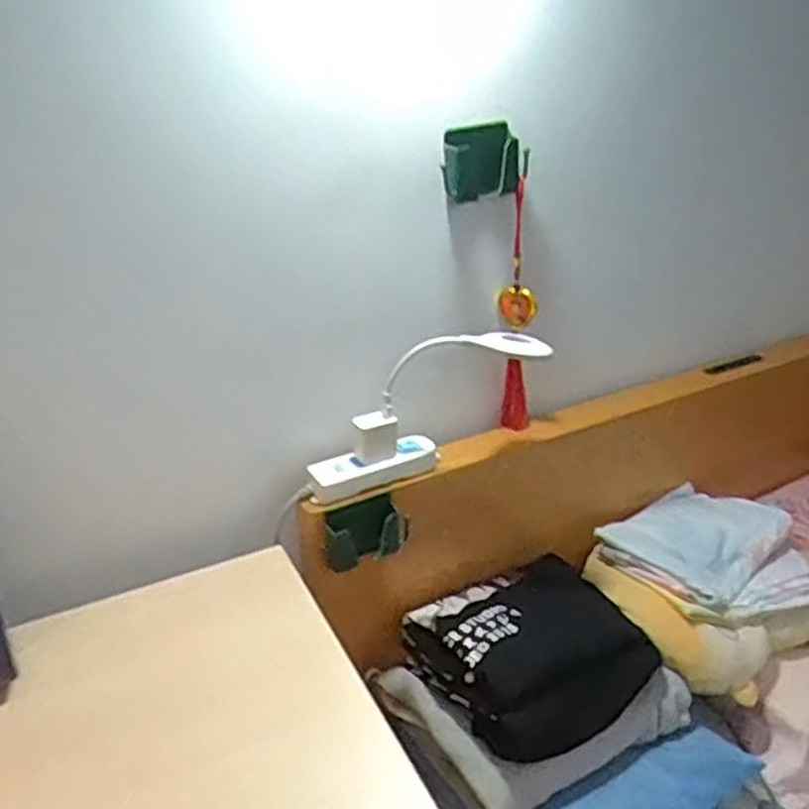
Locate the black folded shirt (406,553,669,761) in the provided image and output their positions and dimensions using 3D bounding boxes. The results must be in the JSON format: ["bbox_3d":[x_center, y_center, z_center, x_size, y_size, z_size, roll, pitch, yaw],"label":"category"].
[{"bbox_3d":[0.176,0.329,0.996,0.285,0.126,0.232,-11,23,-24],"label":"black folded shirt"}]

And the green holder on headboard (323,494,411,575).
[{"bbox_3d":[-0.046,0.160,0.933,0.109,0.090,0.022,-11,23,-25],"label":"green holder on headboard"}]

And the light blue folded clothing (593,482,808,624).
[{"bbox_3d":[0.466,0.229,1.135,0.269,0.091,0.260,-13,24,-29],"label":"light blue folded clothing"}]

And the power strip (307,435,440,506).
[{"bbox_3d":[-0.041,0.082,0.980,0.185,0.035,0.060,-13,24,-28],"label":"power strip"}]

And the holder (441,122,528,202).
[{"bbox_3d":[0.098,-0.304,0.919,0.114,0.088,0.030,-15,33,-11],"label":"holder"}]

